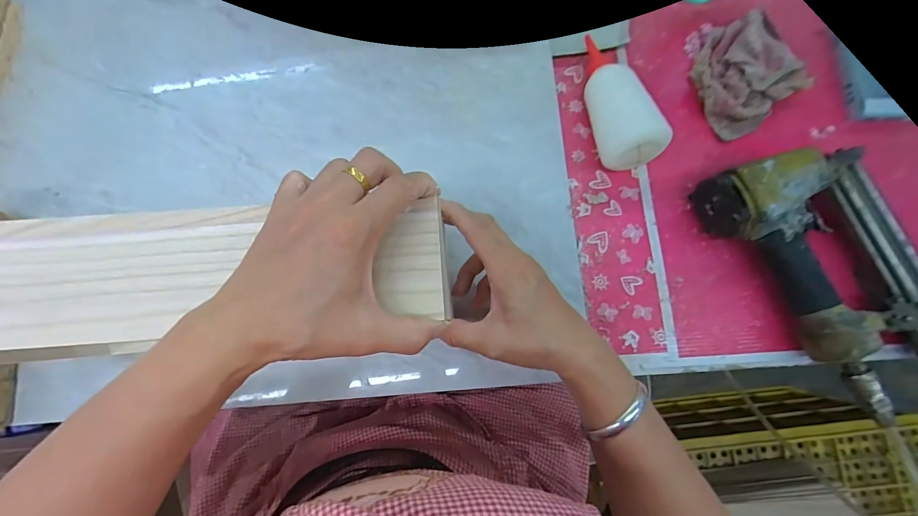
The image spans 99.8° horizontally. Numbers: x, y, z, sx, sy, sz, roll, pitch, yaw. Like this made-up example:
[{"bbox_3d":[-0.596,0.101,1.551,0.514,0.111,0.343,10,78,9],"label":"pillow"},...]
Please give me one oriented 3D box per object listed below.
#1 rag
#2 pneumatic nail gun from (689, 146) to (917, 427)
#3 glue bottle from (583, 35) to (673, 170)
[{"bbox_3d":[0.307,-0.200,0.419,0.120,0.032,0.105,-41,82,-7],"label":"rag"},{"bbox_3d":[0.356,0.004,0.366,0.152,0.067,0.253,-31,81,-5],"label":"pneumatic nail gun"},{"bbox_3d":[0.158,-0.170,0.394,0.052,0.070,0.150,-11,80,-2],"label":"glue bottle"}]

